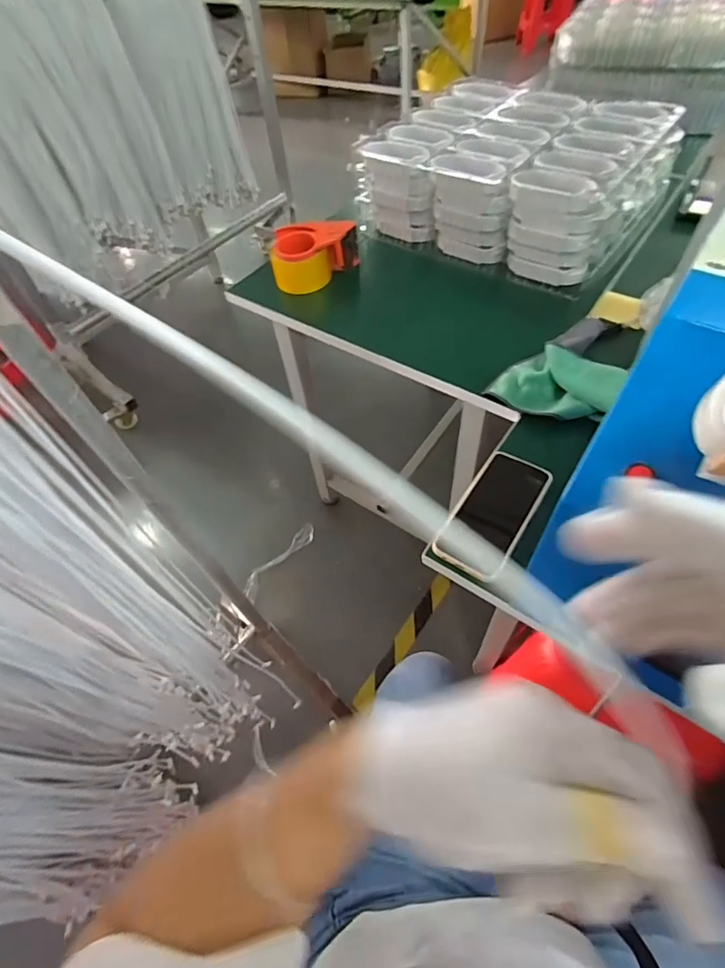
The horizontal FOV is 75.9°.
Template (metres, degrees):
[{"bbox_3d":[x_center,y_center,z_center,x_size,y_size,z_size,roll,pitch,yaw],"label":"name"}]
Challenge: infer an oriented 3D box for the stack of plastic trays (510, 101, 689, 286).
[{"bbox_3d":[0.415,-0.530,0.831,0.176,0.135,0.402,31,63,24],"label":"stack of plastic trays"}]

